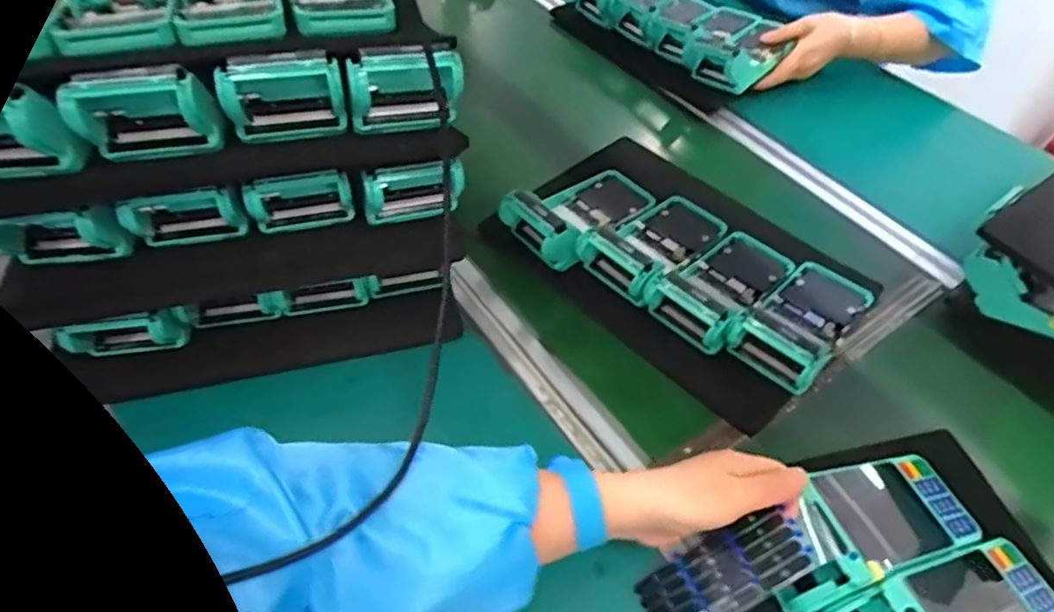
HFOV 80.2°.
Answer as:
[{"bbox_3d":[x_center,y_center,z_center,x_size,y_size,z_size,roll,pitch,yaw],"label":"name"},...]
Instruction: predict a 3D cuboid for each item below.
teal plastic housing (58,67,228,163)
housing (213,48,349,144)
[{"bbox_3d":[-0.247,-0.123,0.408,0.079,0.065,0.025,-11,52,-12],"label":"teal plastic housing"},{"bbox_3d":[-0.165,-0.142,0.429,0.074,0.066,0.033,-2,65,-6],"label":"housing"}]

